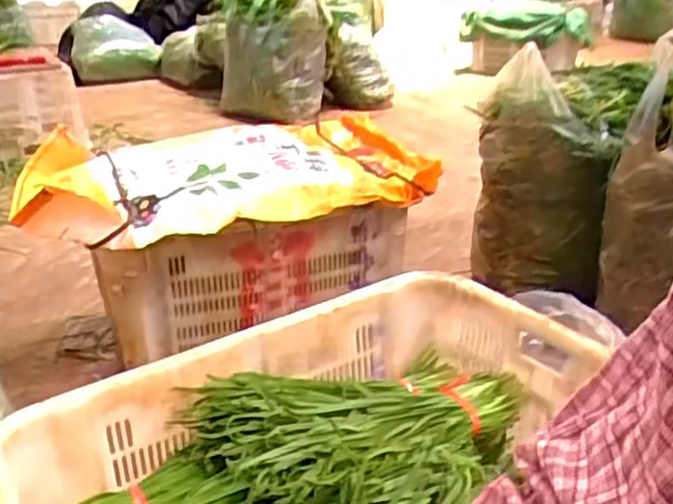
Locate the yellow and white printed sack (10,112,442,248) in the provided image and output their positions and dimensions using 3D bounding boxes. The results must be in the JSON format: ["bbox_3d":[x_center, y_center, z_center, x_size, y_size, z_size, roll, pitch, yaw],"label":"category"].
[{"bbox_3d":[-0.227,-0.161,1.457,0.768,0.113,0.492,-10,26,-21],"label":"yellow and white printed sack"}]

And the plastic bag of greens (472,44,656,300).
[{"bbox_3d":[0.506,-0.179,1.640,0.336,0.484,0.332,7,25,18],"label":"plastic bag of greens"}]

